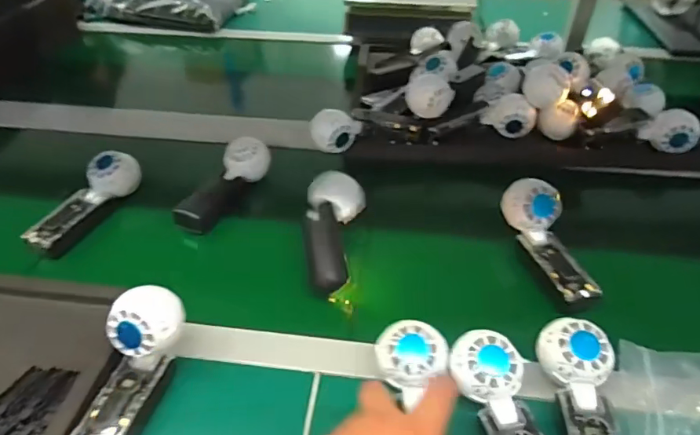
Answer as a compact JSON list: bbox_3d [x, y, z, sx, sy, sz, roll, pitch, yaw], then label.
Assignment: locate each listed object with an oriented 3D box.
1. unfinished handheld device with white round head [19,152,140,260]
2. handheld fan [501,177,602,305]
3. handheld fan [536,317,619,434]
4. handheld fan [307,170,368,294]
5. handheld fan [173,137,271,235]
[{"bbox_3d":[-0.354,-0.026,0.641,0.048,0.057,0.168,15,43,19],"label":"unfinished handheld device with white round head"},{"bbox_3d":[0.231,0.027,0.563,0.049,0.047,0.153,-13,67,-13],"label":"handheld fan"},{"bbox_3d":[0.203,0.169,0.411,0.057,0.035,0.169,1,53,4],"label":"handheld fan"},{"bbox_3d":[-0.022,0.014,0.583,0.067,0.042,0.150,3,67,5],"label":"handheld fan"},{"bbox_3d":[-0.175,-0.046,0.670,0.045,0.066,0.166,18,44,21],"label":"handheld fan"}]

